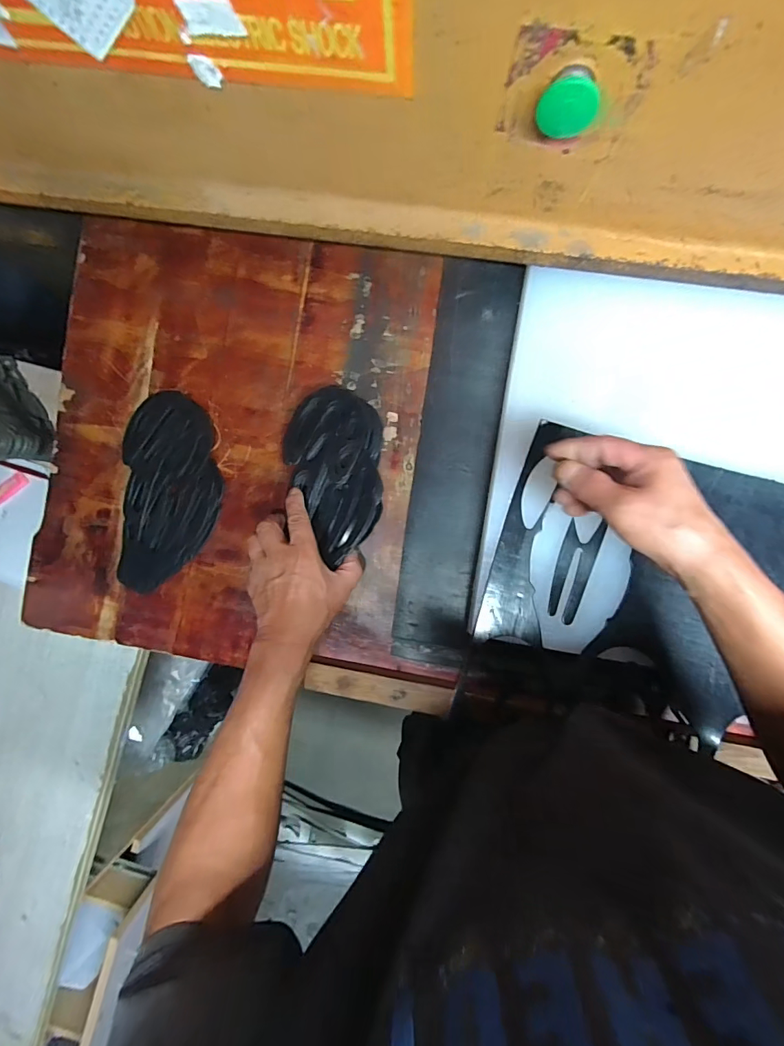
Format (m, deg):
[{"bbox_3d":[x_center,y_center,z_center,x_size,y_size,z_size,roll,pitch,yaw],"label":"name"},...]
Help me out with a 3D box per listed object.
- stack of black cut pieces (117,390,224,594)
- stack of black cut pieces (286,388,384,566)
[{"bbox_3d":[-0.267,-0.035,0.520,0.118,0.017,0.233,5,91,4],"label":"stack of black cut pieces"},{"bbox_3d":[-0.060,-0.057,0.496,0.107,0.032,0.186,-12,90,4],"label":"stack of black cut pieces"}]

